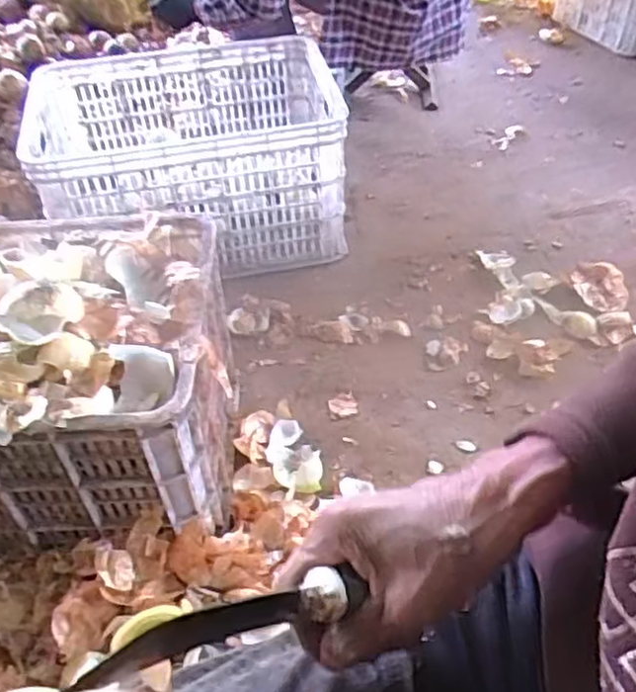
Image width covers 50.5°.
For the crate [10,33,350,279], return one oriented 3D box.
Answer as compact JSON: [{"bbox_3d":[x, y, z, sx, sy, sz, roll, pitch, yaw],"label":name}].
[{"bbox_3d":[-0.251,-0.383,1.320,0.557,0.273,0.468,-5,47,-2],"label":"crate"}]

